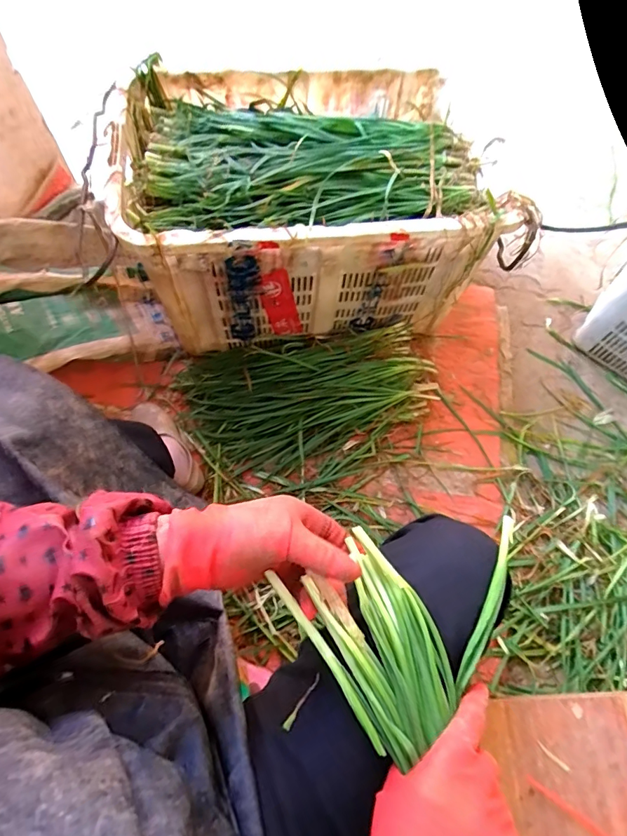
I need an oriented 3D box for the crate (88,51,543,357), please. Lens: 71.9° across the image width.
[{"bbox_3d":[-0.009,-0.409,0.870,0.649,0.291,0.448,-8,66,-5],"label":"crate"}]

